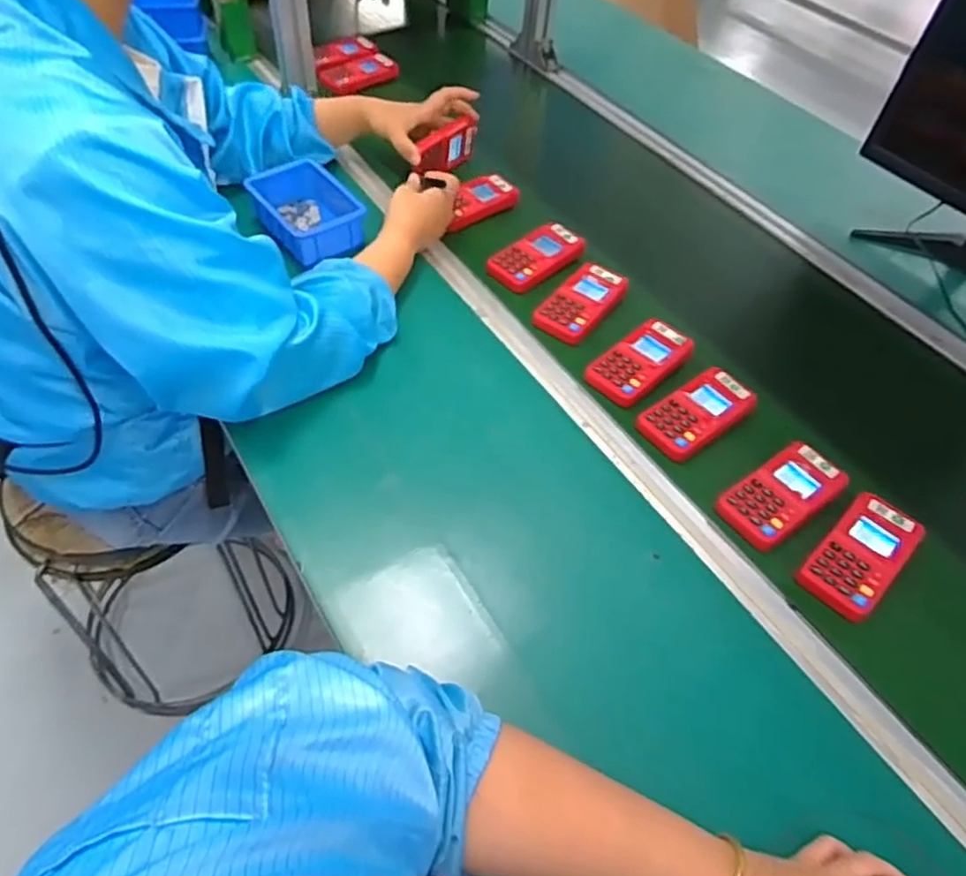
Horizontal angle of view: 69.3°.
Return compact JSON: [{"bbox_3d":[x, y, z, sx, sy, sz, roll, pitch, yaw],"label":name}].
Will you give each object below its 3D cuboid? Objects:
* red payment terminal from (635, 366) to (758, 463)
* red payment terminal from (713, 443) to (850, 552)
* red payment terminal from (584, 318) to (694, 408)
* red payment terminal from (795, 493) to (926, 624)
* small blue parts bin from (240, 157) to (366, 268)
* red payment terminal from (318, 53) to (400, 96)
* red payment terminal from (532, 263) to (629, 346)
[{"bbox_3d":[0.219,-0.028,0.711,0.125,0.016,0.070,-28,58,-23],"label":"red payment terminal"},{"bbox_3d":[0.279,0.050,0.648,0.120,0.015,0.064,-30,59,-24],"label":"red payment terminal"},{"bbox_3d":[0.173,-0.086,0.767,0.119,0.021,0.068,-32,60,-25],"label":"red payment terminal"},{"bbox_3d":[0.340,0.102,0.626,0.063,0.015,0.123,39,59,25],"label":"red payment terminal"},{"bbox_3d":[-0.219,-0.278,0.878,0.110,0.048,0.152,-31,59,-25],"label":"small blue parts bin"},{"bbox_3d":[-0.212,-0.613,1.175,0.123,0.026,0.083,-33,60,-26],"label":"red payment terminal"},{"bbox_3d":[0.115,-0.160,0.825,0.067,0.019,0.130,31,56,20],"label":"red payment terminal"}]

